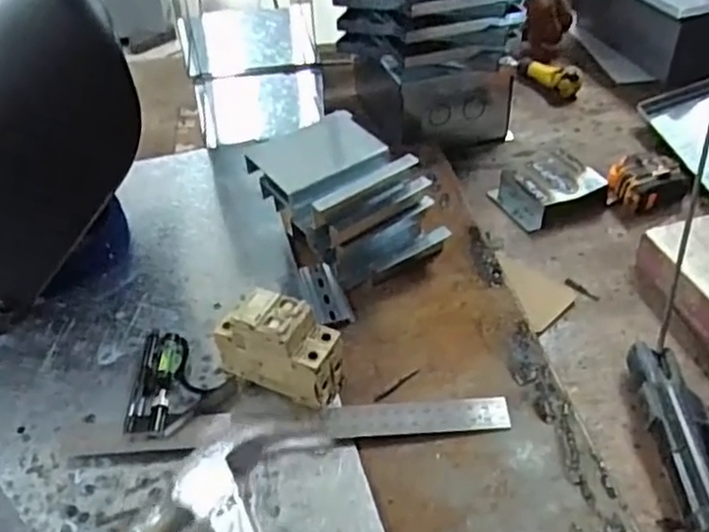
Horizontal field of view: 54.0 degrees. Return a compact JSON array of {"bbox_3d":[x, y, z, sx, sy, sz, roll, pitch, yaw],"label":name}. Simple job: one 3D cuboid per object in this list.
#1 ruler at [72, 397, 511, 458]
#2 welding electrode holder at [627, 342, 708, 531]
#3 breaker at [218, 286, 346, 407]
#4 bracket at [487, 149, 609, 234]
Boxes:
[{"bbox_3d":[-0.041,0.109,0.475,0.288,0.008,0.031,-4,37,0],"label":"ruler"},{"bbox_3d":[0.217,0.131,0.429,0.046,0.026,0.201,0,39,3],"label":"welding electrode holder"},{"bbox_3d":[-0.053,0.057,0.490,0.088,0.070,0.041,16,43,21],"label":"breaker"},{"bbox_3d":[0.188,-0.076,0.681,0.091,0.031,0.074,-16,41,-17],"label":"bracket"}]

